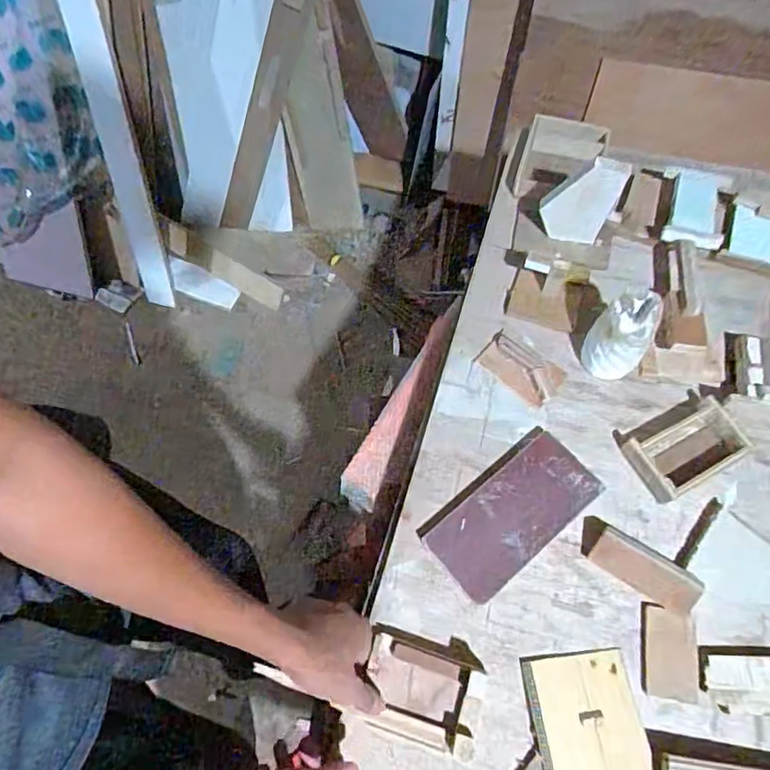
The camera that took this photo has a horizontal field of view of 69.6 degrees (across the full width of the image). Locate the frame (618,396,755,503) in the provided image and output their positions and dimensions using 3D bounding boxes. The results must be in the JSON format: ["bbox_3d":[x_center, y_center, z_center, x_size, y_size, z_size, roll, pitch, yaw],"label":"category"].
[{"bbox_3d":[0.337,0.073,0.620,0.124,0.039,0.075,-27,67,-11],"label":"frame"}]

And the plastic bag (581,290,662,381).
[{"bbox_3d":[0.271,-0.055,0.639,0.065,0.110,0.052,21,66,11],"label":"plastic bag"}]

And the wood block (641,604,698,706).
[{"bbox_3d":[0.284,0.267,0.551,0.049,0.005,0.082,5,69,11],"label":"wood block"}]

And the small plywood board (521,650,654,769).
[{"bbox_3d":[0.193,0.322,0.524,0.099,0.012,0.122,-6,64,-1],"label":"small plywood board"}]

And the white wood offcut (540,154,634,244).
[{"bbox_3d":[0.245,-0.231,0.699,0.085,0.127,0.010,12,65,7],"label":"white wood offcut"}]

